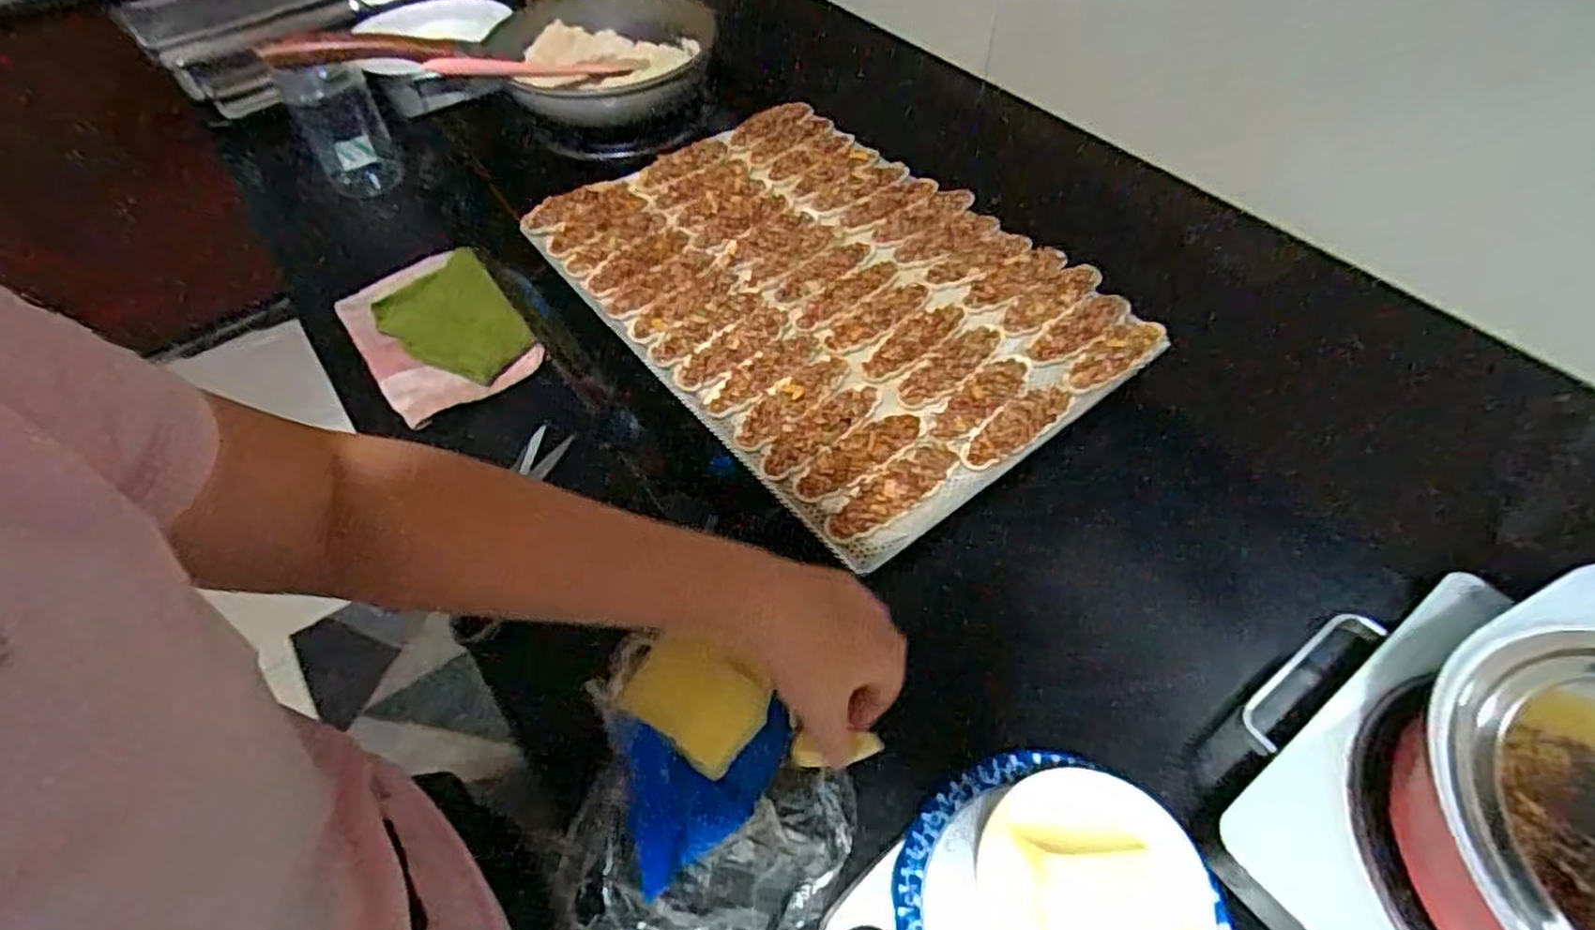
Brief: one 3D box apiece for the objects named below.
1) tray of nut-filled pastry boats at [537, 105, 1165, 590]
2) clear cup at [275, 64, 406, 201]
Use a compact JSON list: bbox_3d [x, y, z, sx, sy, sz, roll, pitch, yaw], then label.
[{"bbox_3d":[0.022,-0.154,0.609,0.314,0.035,0.439,-33,59,-21],"label":"tray of nut-filled pastry boats"},{"bbox_3d":[-0.585,-0.430,0.973,0.097,0.156,0.078,-31,58,-20],"label":"clear cup"}]

